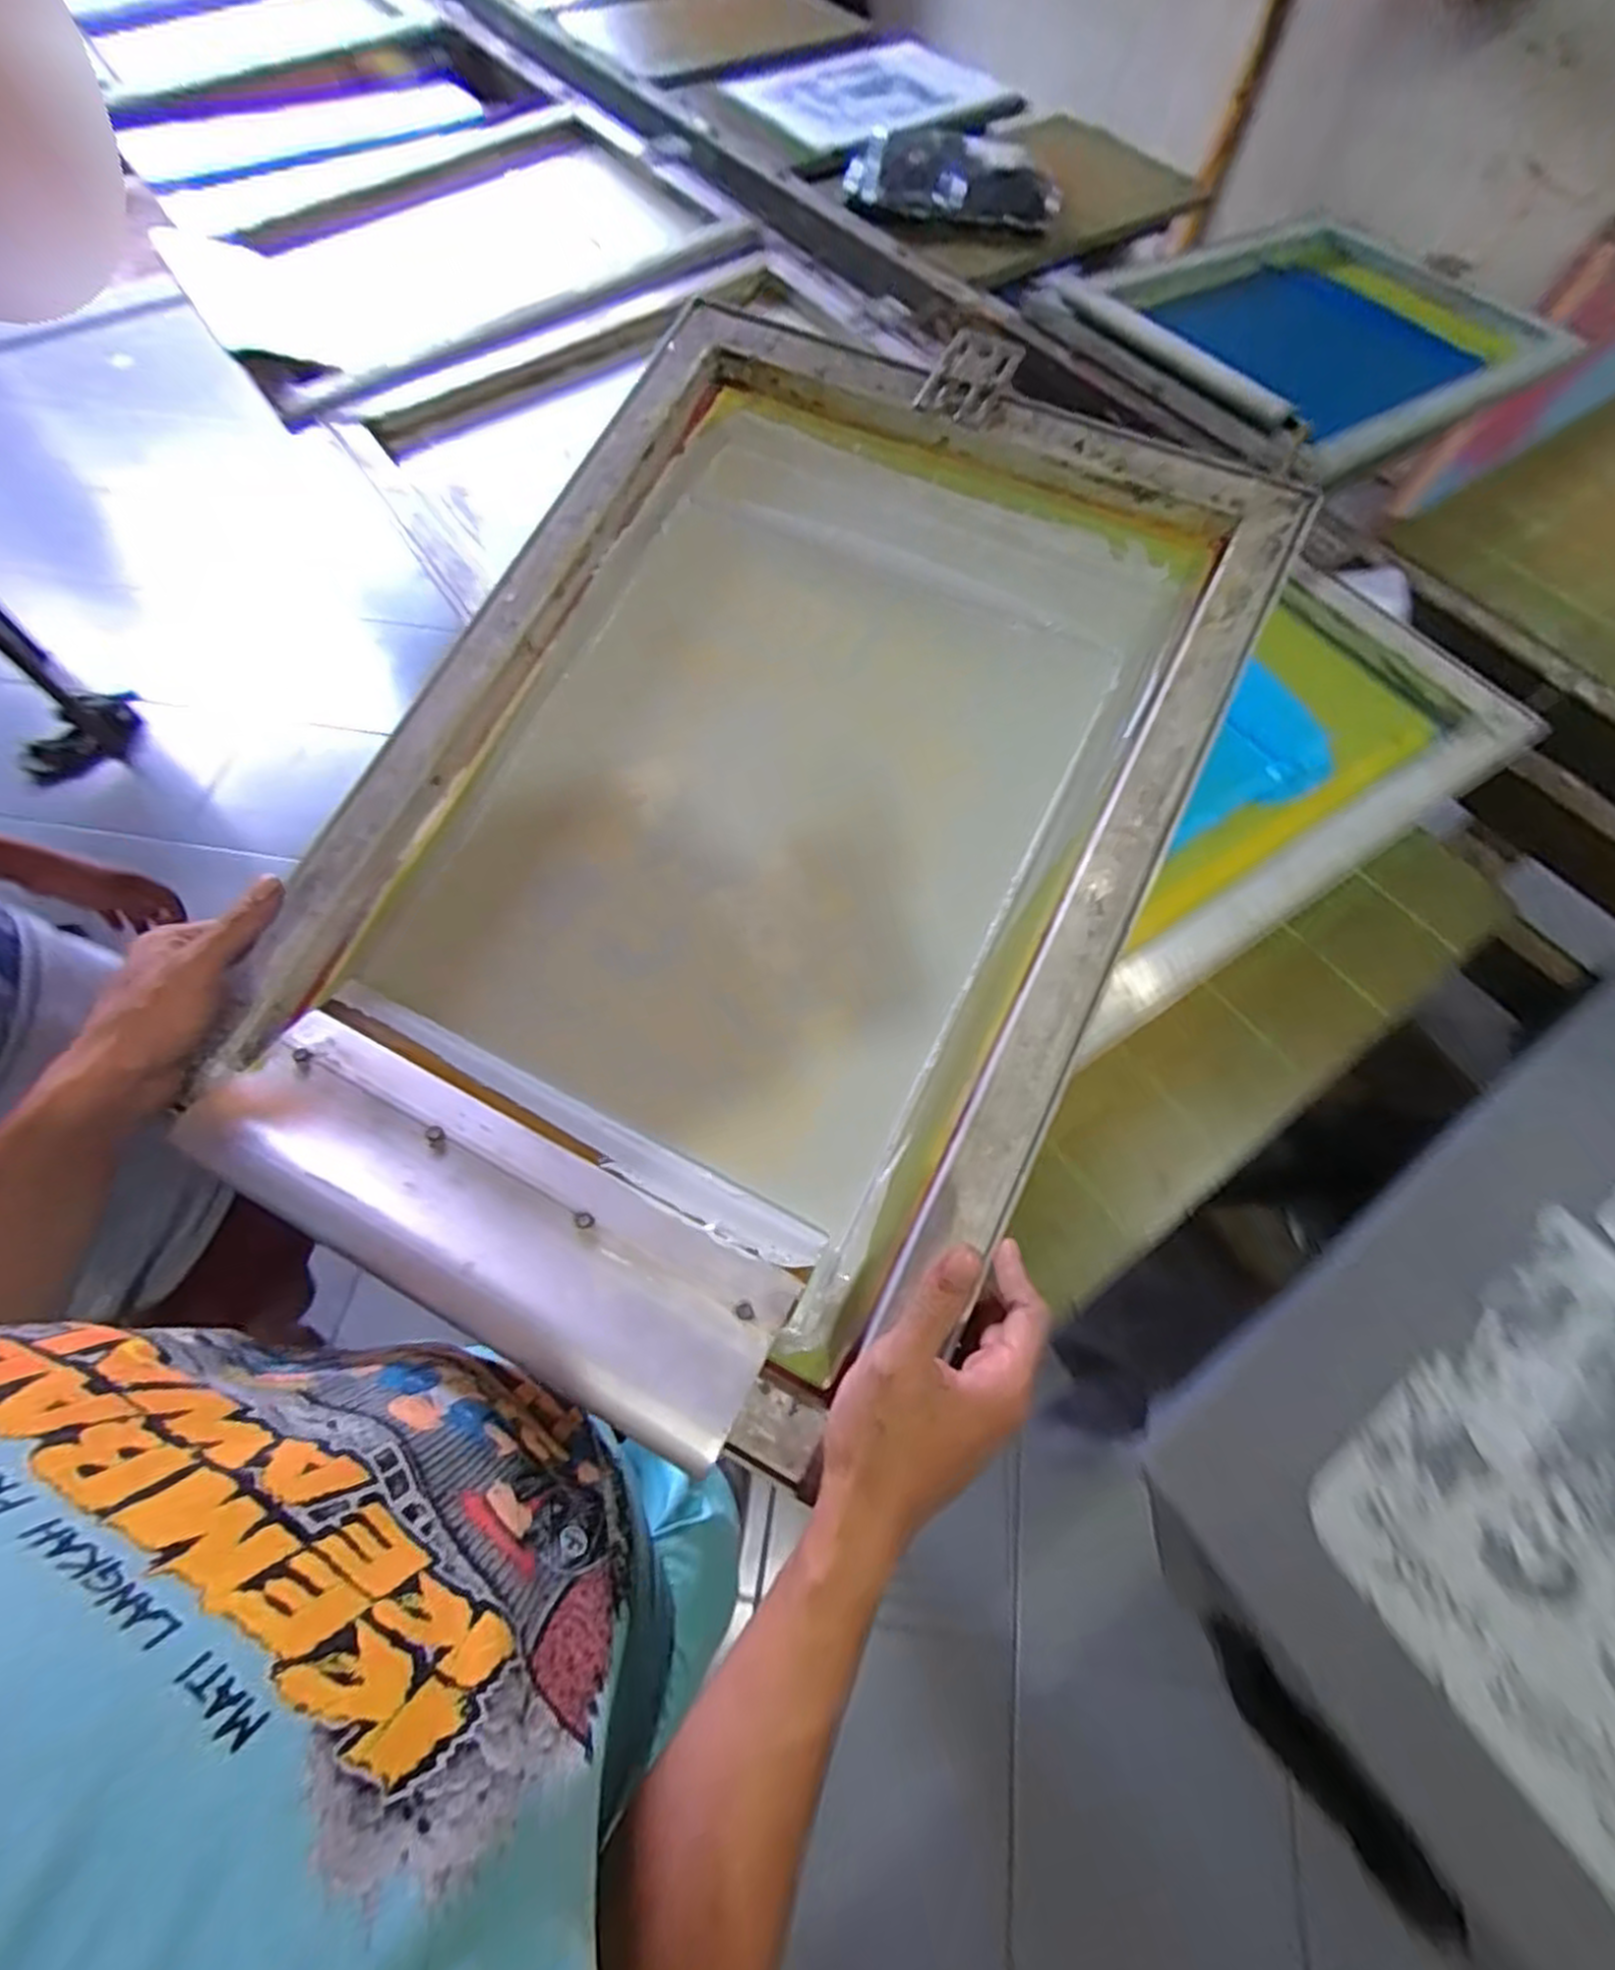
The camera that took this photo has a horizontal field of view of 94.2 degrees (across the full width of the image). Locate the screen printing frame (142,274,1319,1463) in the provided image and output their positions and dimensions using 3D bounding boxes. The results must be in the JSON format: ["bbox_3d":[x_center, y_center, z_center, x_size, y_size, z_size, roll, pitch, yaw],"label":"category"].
[{"bbox_3d":[-0.025,-0.120,0.462,0.448,0.068,0.660,25,78,9],"label":"screen printing frame"}]

